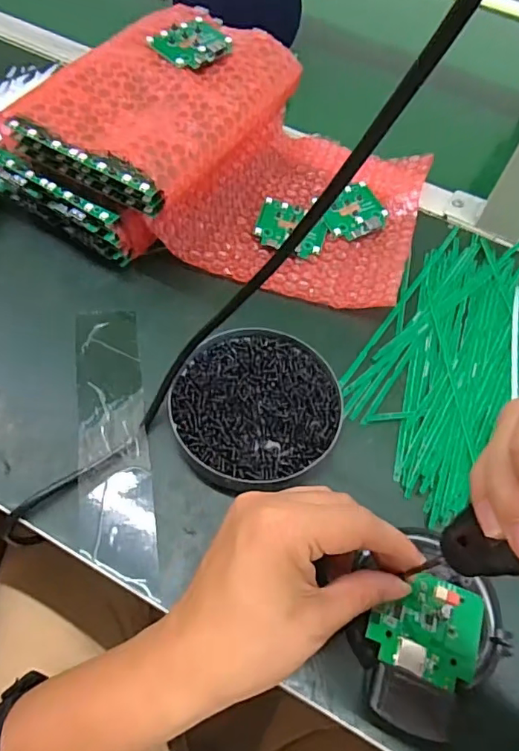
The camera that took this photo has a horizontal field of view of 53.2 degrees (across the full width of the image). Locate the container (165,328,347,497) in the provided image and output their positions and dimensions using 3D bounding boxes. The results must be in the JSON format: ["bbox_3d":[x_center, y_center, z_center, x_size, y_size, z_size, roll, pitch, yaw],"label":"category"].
[{"bbox_3d":[-0.003,0.019,0.351,0.110,0.020,0.117,2,60,-3],"label":"container"}]

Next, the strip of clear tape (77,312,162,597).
[{"bbox_3d":[-0.097,0.038,0.343,0.044,0.006,0.202,-8,60,-8],"label":"strip of clear tape"}]

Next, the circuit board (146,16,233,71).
[{"bbox_3d":[-0.054,-0.268,0.418,0.059,0.005,0.051,-38,69,-23],"label":"circuit board"}]

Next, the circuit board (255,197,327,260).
[{"bbox_3d":[0.028,-0.128,0.445,0.058,0.009,0.055,9,59,2],"label":"circuit board"}]

